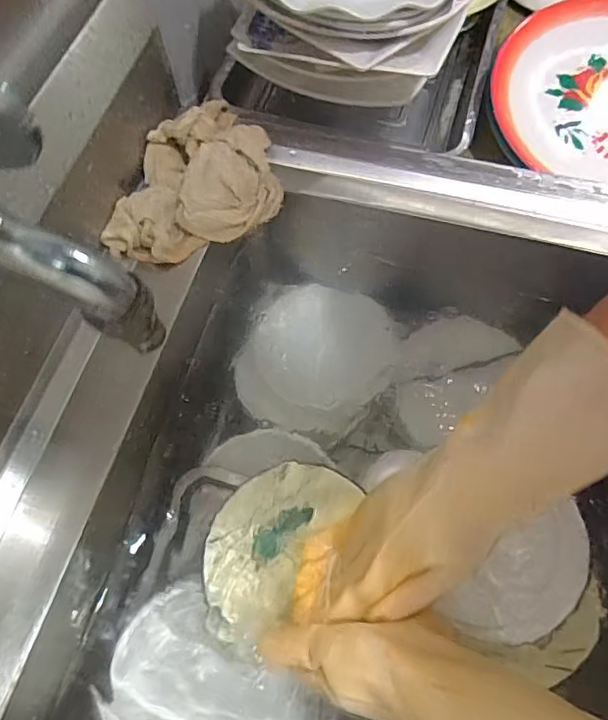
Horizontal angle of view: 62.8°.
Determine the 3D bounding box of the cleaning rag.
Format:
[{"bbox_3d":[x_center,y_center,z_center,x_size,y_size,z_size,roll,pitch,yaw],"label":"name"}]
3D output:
[{"bbox_3d":[-0.104,-0.162,0.442,0.162,0.048,0.132,-18,67,-6],"label":"cleaning rag"}]

